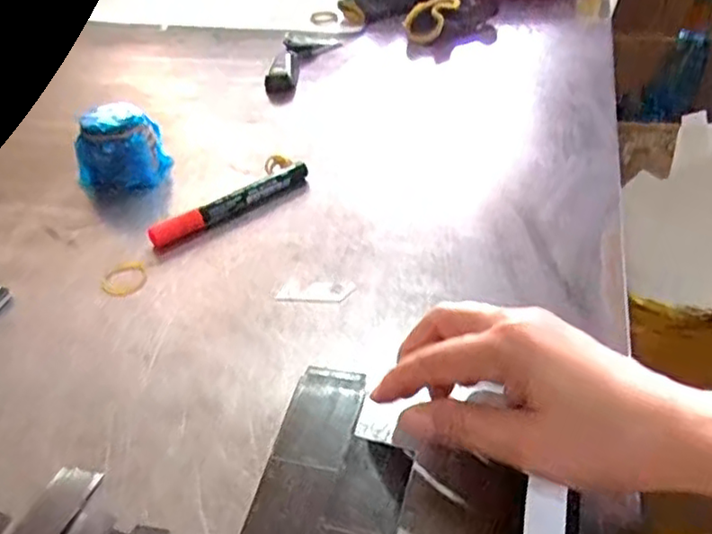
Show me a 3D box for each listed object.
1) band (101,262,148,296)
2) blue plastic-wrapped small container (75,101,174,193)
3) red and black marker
[{"bbox_3d":[-0.154,0.007,0.445,0.029,0.004,0.035,-17,38,-17],"label":"band"},{"bbox_3d":[-0.192,-0.098,0.548,0.063,0.057,0.065,-3,36,1],"label":"blue plastic-wrapped small container"},{"bbox_3d":[-0.090,-0.048,0.503,0.135,0.015,0.023,-31,44,-32],"label":"red and black marker"}]

